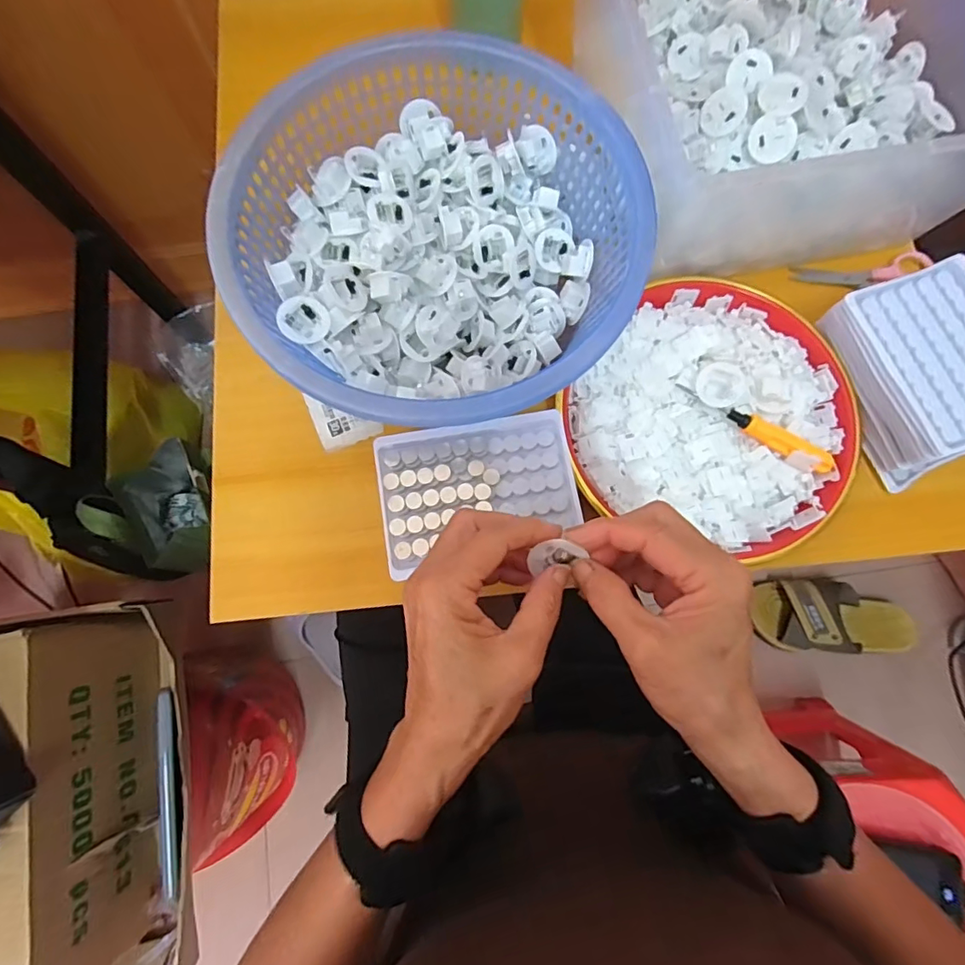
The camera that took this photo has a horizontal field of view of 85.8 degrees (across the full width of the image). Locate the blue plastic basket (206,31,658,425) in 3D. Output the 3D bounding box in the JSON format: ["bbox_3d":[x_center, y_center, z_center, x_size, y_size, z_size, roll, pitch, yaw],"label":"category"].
[{"bbox_3d":[-0.029,-0.165,0.375,0.272,0.094,0.260,0,79,0],"label":"blue plastic basket"}]

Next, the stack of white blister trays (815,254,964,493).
[{"bbox_3d":[0.332,-0.083,0.391,0.099,0.058,0.141,-20,80,-4],"label":"stack of white blister trays"}]

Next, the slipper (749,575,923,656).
[{"bbox_3d":[0.568,0.218,0.848,0.250,0.070,0.113,4,79,1],"label":"slipper"}]

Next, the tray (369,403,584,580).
[{"bbox_3d":[-0.003,0.002,0.346,0.128,0.013,0.089,-11,79,-2],"label":"tray"}]

